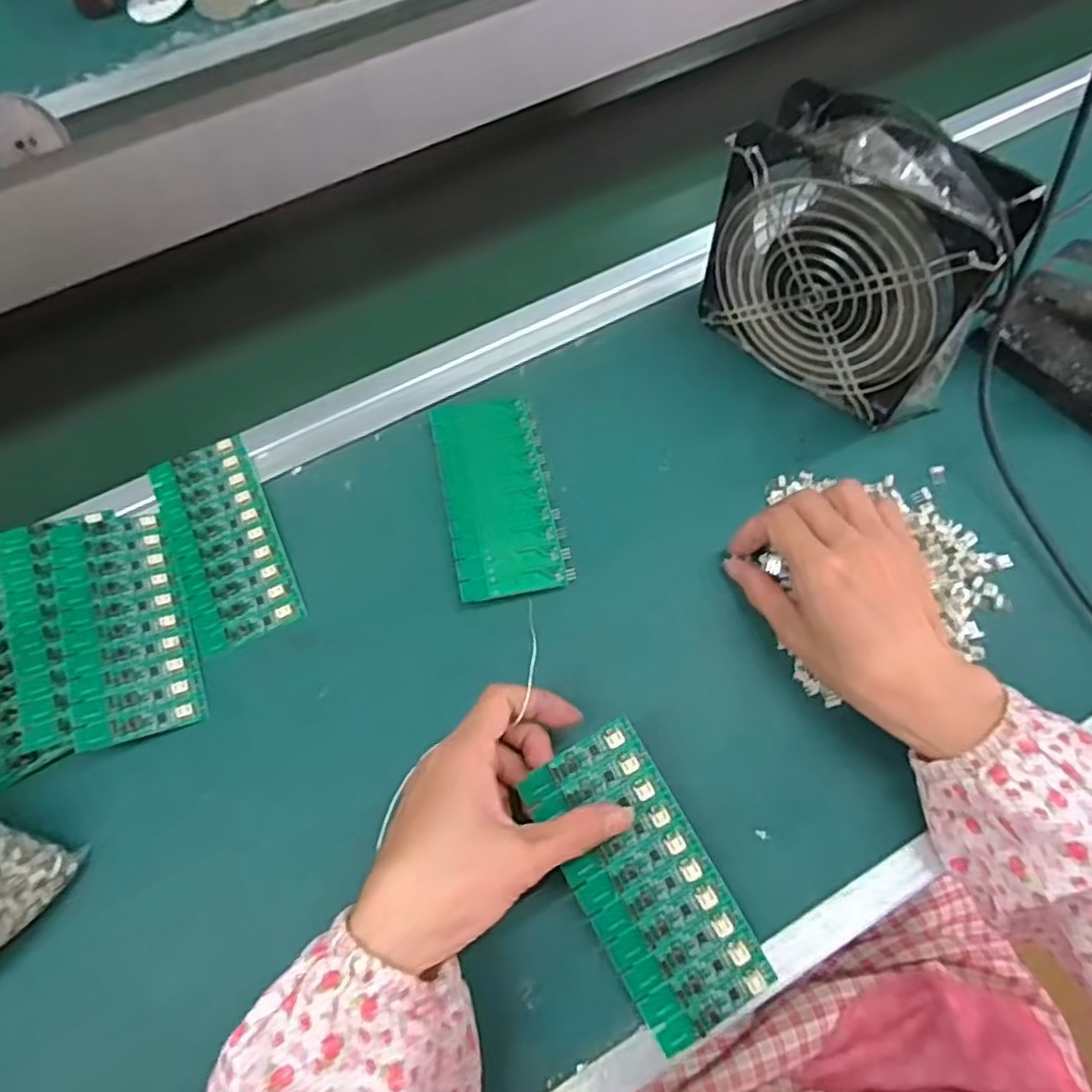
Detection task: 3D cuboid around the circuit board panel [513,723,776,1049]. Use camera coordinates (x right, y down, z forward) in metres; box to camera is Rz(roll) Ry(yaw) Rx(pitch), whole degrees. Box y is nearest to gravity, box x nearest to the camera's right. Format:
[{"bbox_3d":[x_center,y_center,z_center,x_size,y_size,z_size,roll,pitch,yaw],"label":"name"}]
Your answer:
[{"bbox_3d":[0.049,0.157,0.322,0.066,0.010,0.134,-25,81,-8],"label":"circuit board panel"}]

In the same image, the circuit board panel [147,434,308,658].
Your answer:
[{"bbox_3d":[-0.199,-0.005,0.420,0.062,0.006,0.137,-25,69,-9],"label":"circuit board panel"}]

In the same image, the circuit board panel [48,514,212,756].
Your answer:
[{"bbox_3d":[-0.241,0.044,0.389,0.061,0.006,0.137,-12,66,-27],"label":"circuit board panel"}]

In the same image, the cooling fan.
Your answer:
[{"bbox_3d":[0.180,-0.164,0.398,0.160,0.150,0.064,41,71,18],"label":"cooling fan"}]

